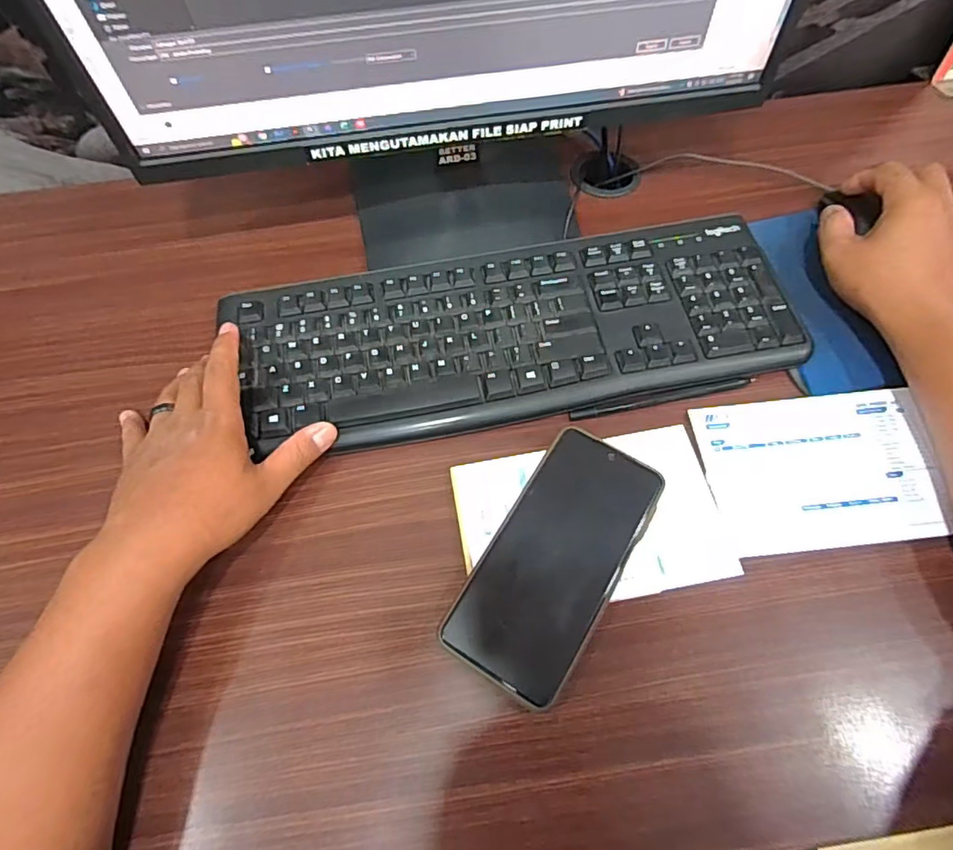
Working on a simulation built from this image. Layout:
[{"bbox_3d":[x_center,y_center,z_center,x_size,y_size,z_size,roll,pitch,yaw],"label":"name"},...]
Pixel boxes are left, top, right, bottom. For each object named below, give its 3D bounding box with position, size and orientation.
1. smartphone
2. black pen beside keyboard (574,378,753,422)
[{"bbox_3d":[0.050,0.080,0.338,0.079,0.006,0.163,28,71,14],"label":"smartphone"},{"bbox_3d":[0.139,-0.020,0.401,0.140,0.007,0.007,-11,63,-3],"label":"black pen beside keyboard"}]

